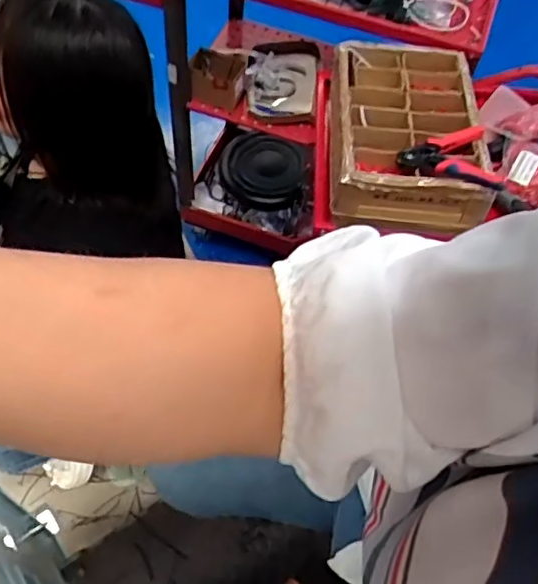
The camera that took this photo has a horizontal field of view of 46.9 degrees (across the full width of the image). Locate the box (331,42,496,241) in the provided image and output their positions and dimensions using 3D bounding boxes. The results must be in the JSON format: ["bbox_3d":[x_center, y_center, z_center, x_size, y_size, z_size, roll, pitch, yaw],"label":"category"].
[{"bbox_3d":[0.254,-0.329,1.146,0.260,0.085,0.473,6,57,0],"label":"box"}]

